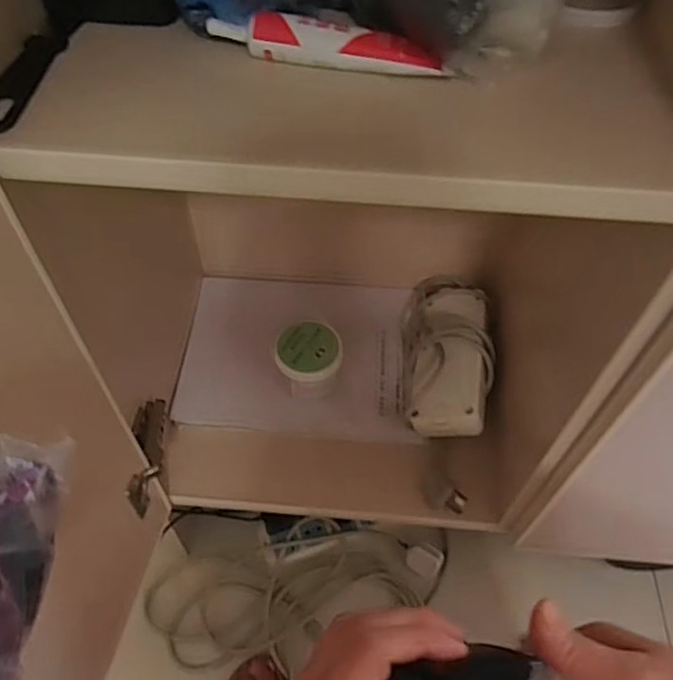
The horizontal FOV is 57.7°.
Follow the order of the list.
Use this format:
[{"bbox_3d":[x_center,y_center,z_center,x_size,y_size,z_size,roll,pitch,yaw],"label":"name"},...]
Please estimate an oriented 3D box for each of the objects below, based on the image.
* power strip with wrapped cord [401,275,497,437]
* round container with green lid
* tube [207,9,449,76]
[{"bbox_3d":[0.131,0.014,0.721,0.099,0.064,0.223,3,54,1],"label":"power strip with wrapped cord"},{"bbox_3d":[-0.030,0.026,0.709,0.070,0.071,0.076,1,54,-1],"label":"round container with green lid"},{"bbox_3d":[-0.005,-0.167,0.343,0.135,0.019,0.022,12,55,7],"label":"tube"}]

